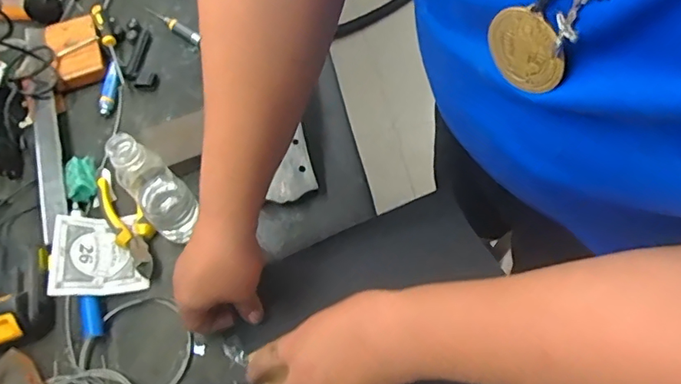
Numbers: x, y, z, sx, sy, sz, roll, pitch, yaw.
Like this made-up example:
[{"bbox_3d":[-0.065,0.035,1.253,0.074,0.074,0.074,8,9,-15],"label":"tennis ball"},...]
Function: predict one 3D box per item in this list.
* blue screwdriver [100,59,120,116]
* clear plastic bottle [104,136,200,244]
[{"bbox_3d":[-0.323,-0.147,0.702,0.019,0.021,0.088,-9,60,2],"label":"blue screwdriver"},{"bbox_3d":[-0.189,0.001,0.525,0.050,0.159,0.051,-3,60,5],"label":"clear plastic bottle"}]

